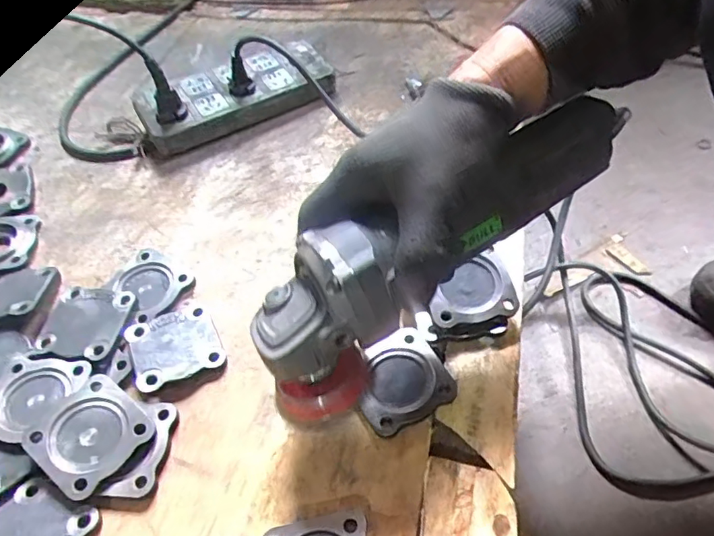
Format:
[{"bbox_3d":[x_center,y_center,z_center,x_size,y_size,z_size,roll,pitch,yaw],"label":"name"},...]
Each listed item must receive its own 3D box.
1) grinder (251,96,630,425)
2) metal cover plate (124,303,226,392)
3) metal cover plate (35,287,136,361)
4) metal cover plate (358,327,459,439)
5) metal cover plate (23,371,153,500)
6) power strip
[{"bbox_3d":[0.055,-0.015,0.336,0.276,0.081,0.074,-36,58,-7],"label":"grinder"},{"bbox_3d":[-0.149,0.063,0.438,0.066,0.014,0.065,-24,54,-12],"label":"metal cover plate"},{"bbox_3d":[-0.231,0.046,0.457,0.073,0.014,0.063,7,54,11],"label":"metal cover plate"},{"bbox_3d":[0.032,0.082,0.404,0.068,0.010,0.070,-22,54,-11],"label":"metal cover plate"},{"bbox_3d":[-0.194,0.119,0.388,0.065,0.006,0.070,36,58,15],"label":"metal cover plate"},{"bbox_3d":[-0.141,-0.203,0.627,0.217,0.046,0.100,-25,55,-13],"label":"power strip"}]

